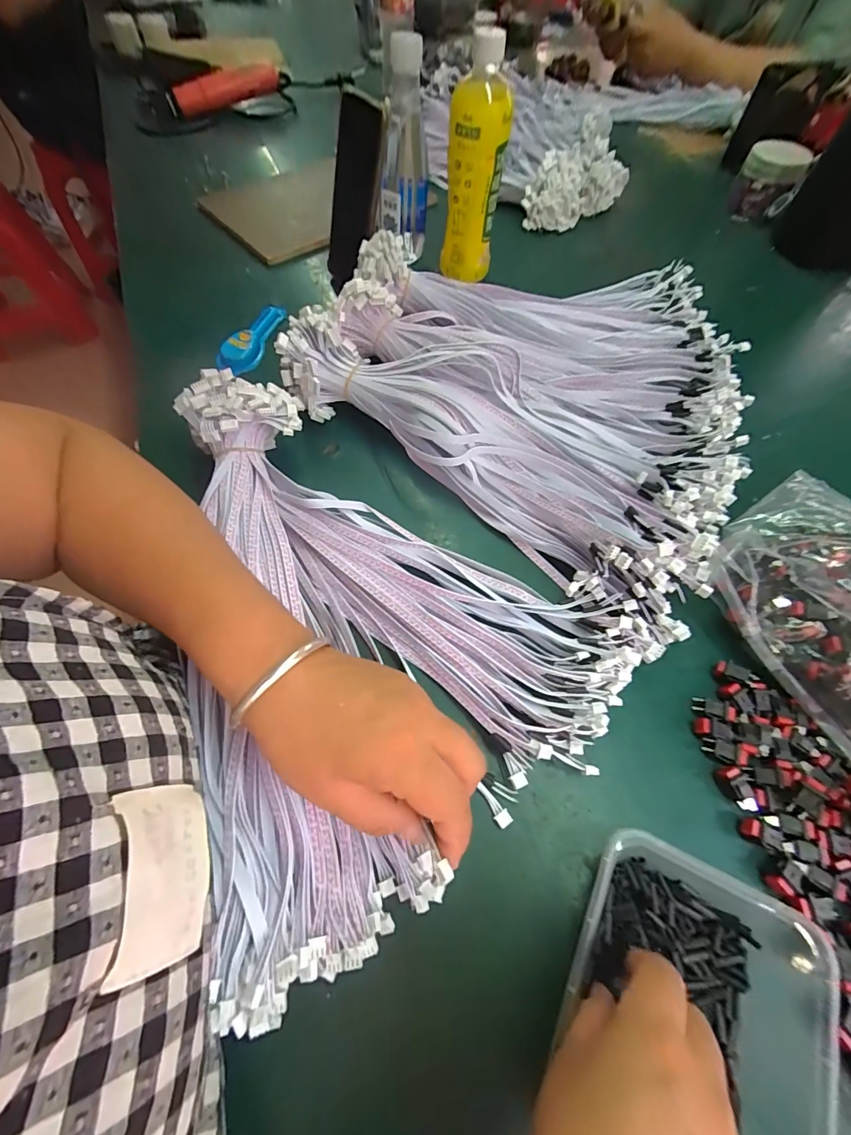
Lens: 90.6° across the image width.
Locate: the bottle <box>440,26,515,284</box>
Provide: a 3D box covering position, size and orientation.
[{"bbox_3d":[0.055,-0.446,0.481,0.064,0.201,0.056,5,61,2],"label":"bottle"}]

